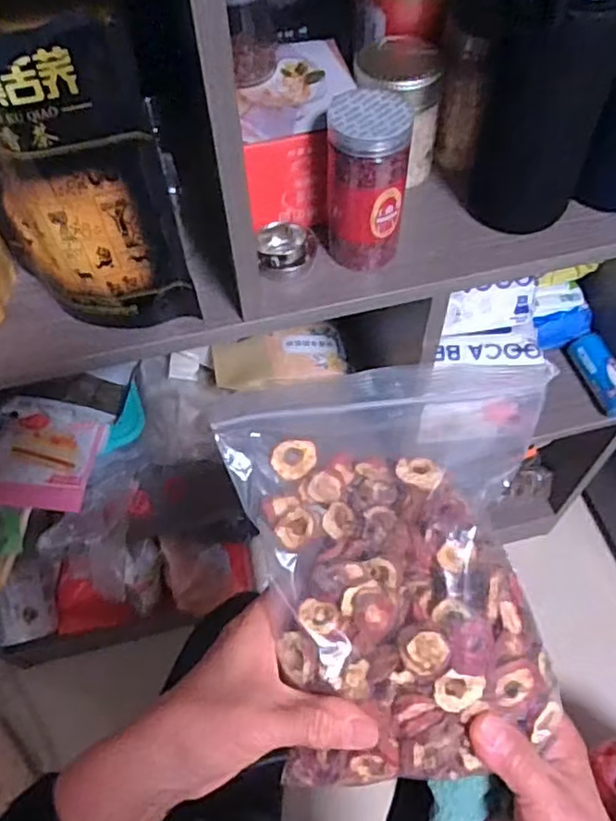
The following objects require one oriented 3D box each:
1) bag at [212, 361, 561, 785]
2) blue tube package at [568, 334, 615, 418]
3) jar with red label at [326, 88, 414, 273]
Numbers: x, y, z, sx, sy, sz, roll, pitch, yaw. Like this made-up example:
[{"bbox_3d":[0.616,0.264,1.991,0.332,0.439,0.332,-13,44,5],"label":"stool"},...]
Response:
[{"bbox_3d":[0.044,0.081,0.328,0.151,0.050,0.198,-6,70,1],"label":"bag"},{"bbox_3d":[0.382,-0.045,0.826,0.043,0.033,0.114,-17,59,-10],"label":"blue tube package"},{"bbox_3d":[0.044,-0.167,0.479,0.056,0.123,0.052,0,58,1],"label":"jar with red label"}]

